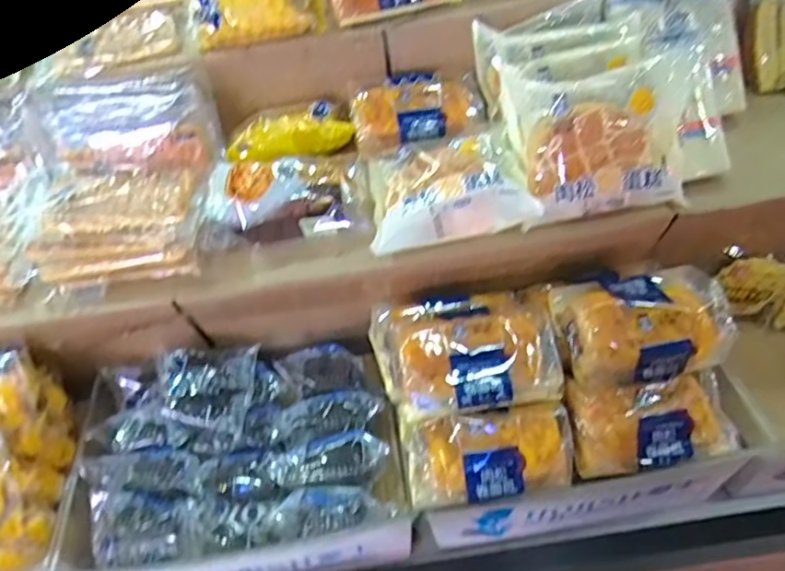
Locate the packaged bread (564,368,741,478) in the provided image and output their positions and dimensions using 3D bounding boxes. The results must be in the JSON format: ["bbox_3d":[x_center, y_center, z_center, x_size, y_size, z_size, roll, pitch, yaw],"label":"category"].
[{"bbox_3d":[0.214,0.110,0.494,0.136,0.044,0.069,-9,47,-1],"label":"packaged bread"}]

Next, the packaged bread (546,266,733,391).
[{"bbox_3d":[0.208,0.026,0.517,0.132,0.060,0.100,-16,48,-7],"label":"packaged bread"}]

